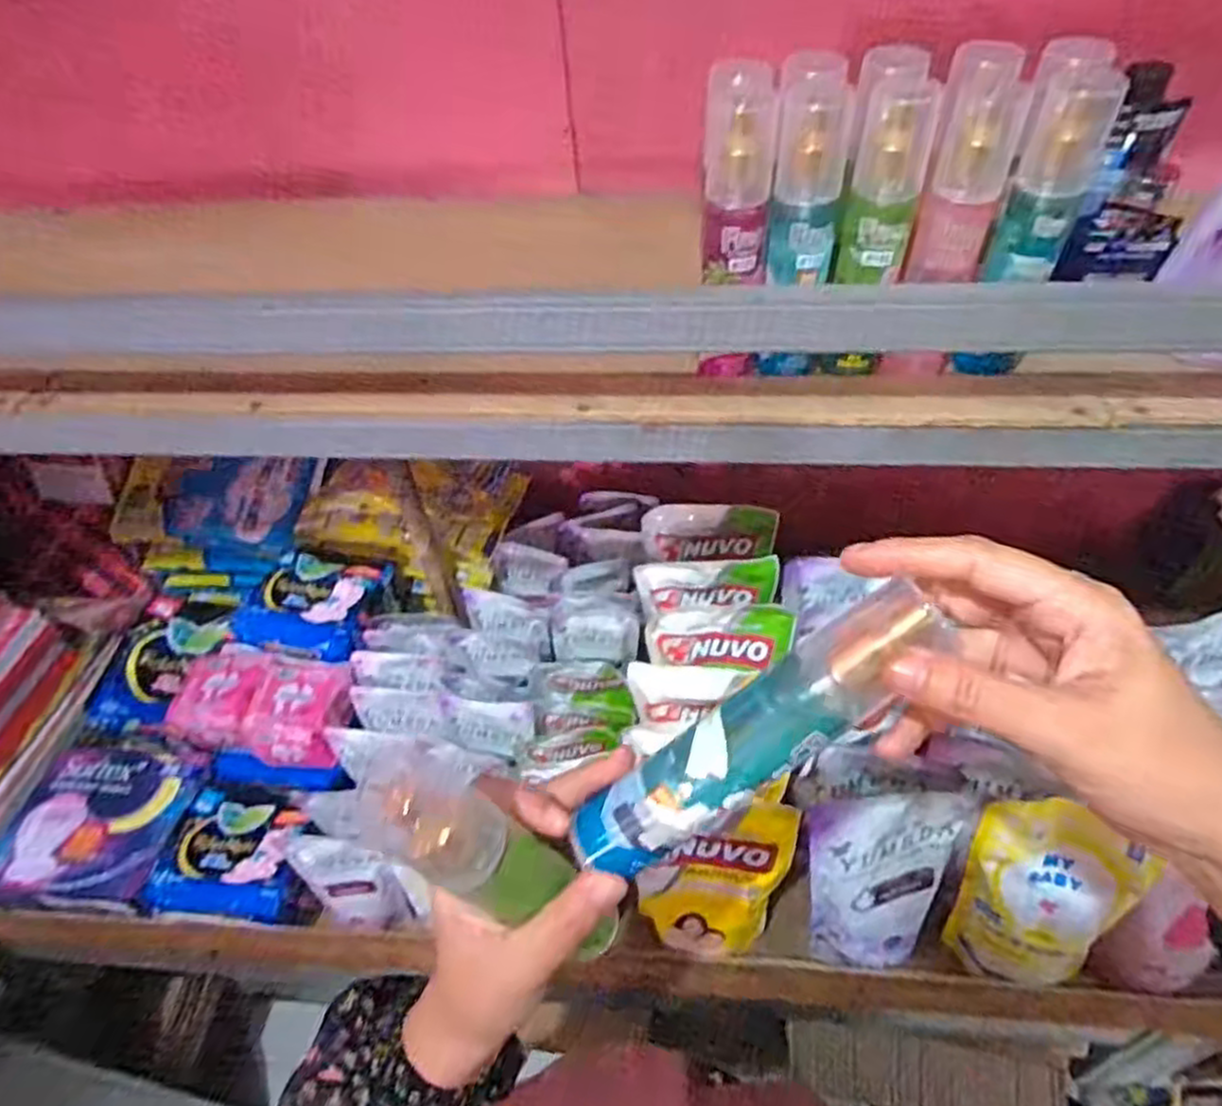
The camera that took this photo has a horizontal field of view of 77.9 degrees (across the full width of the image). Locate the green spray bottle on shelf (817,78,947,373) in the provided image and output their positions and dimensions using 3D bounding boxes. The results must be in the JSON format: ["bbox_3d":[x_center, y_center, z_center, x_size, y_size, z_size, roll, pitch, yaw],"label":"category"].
[{"bbox_3d":[0.151,-0.175,0.428,0.036,0.153,0.043,19,50,22],"label":"green spray bottle on shelf"}]

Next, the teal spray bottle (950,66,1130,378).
[{"bbox_3d":[0.229,-0.168,0.415,0.037,0.165,0.032,16,49,20],"label":"teal spray bottle"}]

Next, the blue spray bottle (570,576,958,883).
[{"bbox_3d":[0.056,0.073,0.288,0.165,0.031,0.033,-42,47,12],"label":"blue spray bottle"}]

